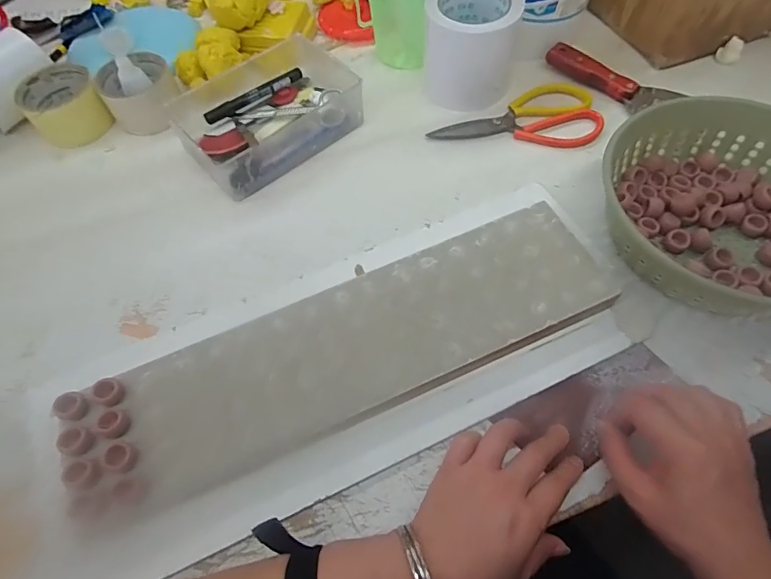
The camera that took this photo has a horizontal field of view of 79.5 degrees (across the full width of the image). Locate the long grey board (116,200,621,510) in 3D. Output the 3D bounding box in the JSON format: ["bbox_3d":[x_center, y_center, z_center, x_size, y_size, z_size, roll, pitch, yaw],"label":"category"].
[{"bbox_3d":[-0.009,0.038,0.394,0.408,0.015,0.120,-22,63,-9],"label":"long grey board"}]

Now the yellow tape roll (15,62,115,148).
[{"bbox_3d":[-0.396,-0.228,0.576,0.088,0.049,0.089,-35,65,-15],"label":"yellow tape roll"}]

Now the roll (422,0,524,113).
[{"bbox_3d":[0.099,-0.286,0.545,0.104,0.090,0.104,5,62,6],"label":"roll"}]

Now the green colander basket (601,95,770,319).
[{"bbox_3d":[0.327,-0.077,0.443,0.211,0.073,0.214,-1,64,3],"label":"green colander basket"}]

